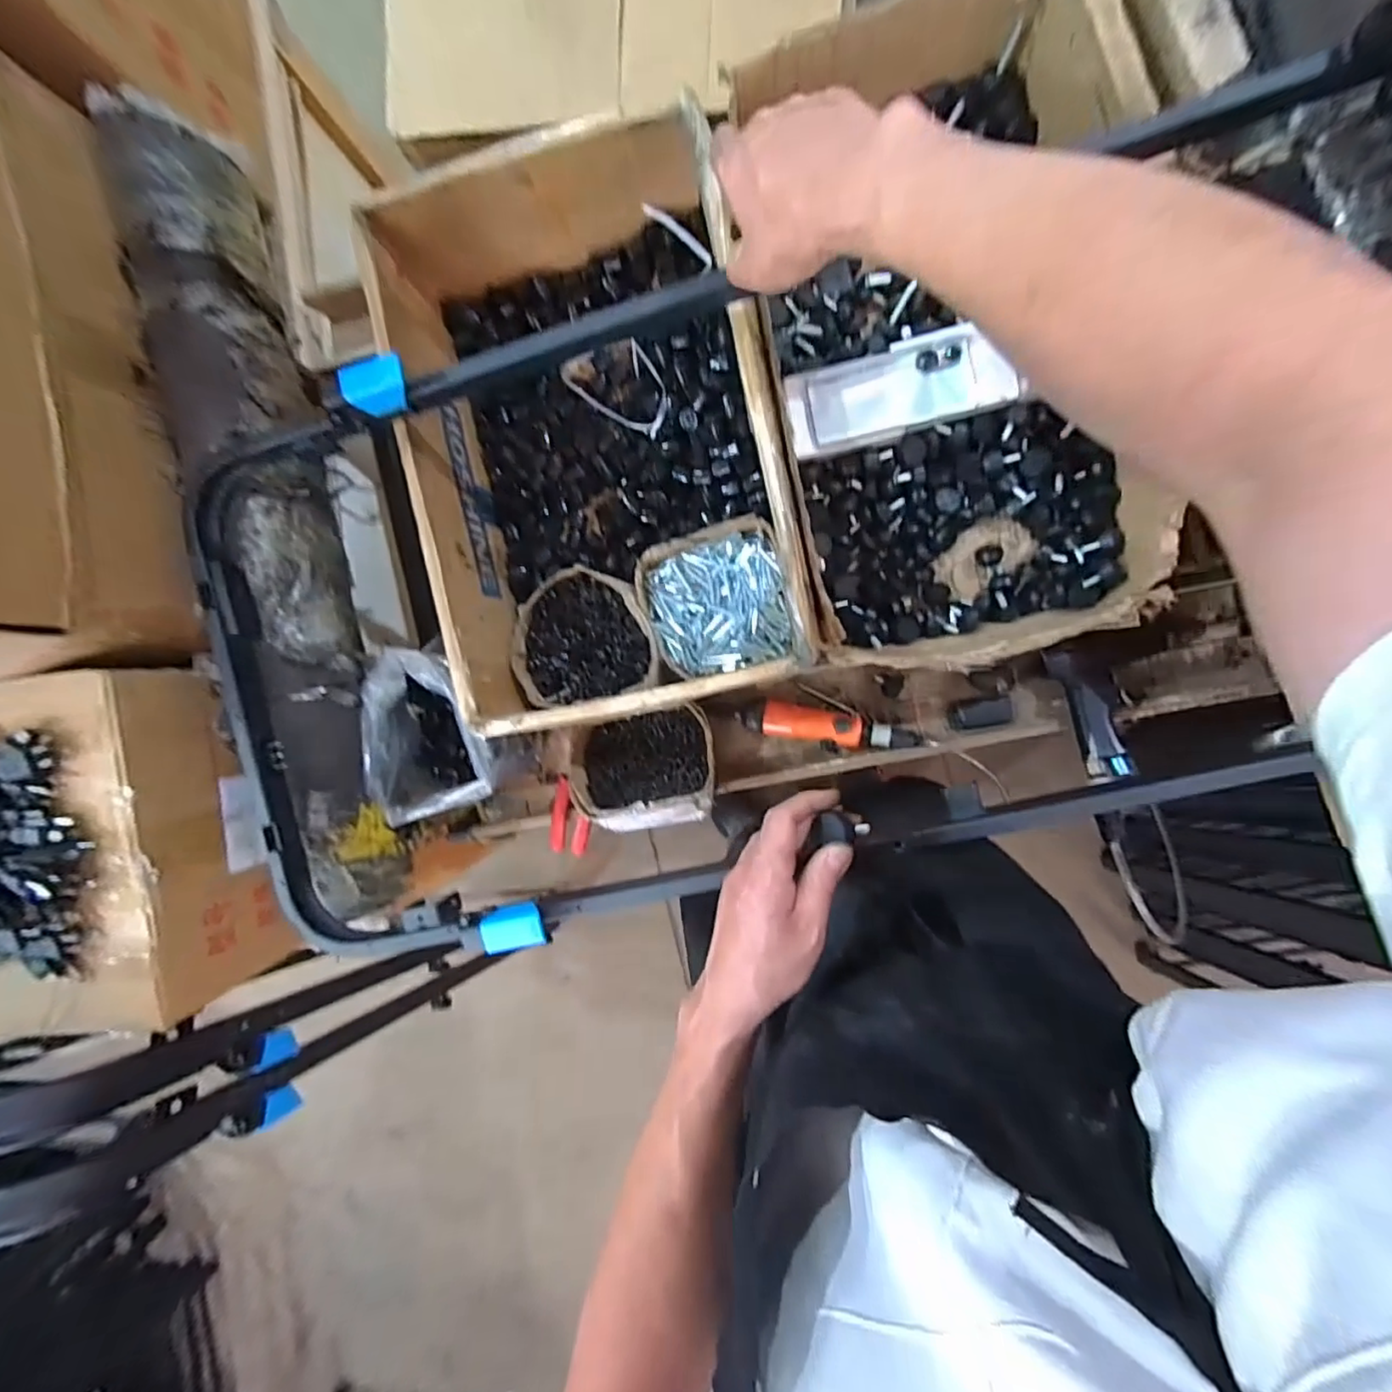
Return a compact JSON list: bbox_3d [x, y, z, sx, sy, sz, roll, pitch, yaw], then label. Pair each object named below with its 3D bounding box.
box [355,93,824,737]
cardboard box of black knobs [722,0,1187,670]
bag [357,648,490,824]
[{"bbox_3d":[-0.094,-0.249,0.632,0.354,0.167,0.508,-12,92,9],"label":"box"},{"bbox_3d":[0.239,-0.334,0.600,0.321,0.138,0.595,-11,92,9],"label":"cardboard box of black knobs"},{"bbox_3d":[-0.282,0.041,0.669,0.137,0.121,0.181,-5,93,9],"label":"bag"}]

